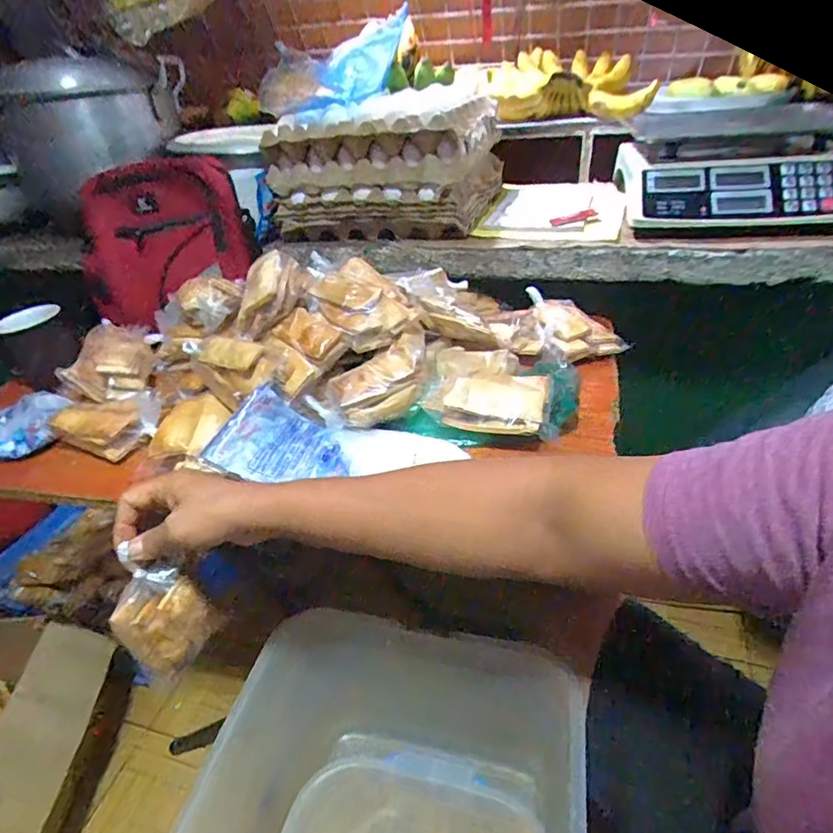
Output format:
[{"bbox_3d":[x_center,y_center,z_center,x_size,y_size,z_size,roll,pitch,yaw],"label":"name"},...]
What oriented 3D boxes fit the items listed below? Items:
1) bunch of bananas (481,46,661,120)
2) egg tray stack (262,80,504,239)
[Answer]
[{"bbox_3d":[0.250,-0.548,0.891,0.256,0.108,0.157,1,36,10],"label":"bunch of bananas"},{"bbox_3d":[-0.039,-0.391,0.823,0.282,0.148,0.265,8,38,18],"label":"egg tray stack"}]

